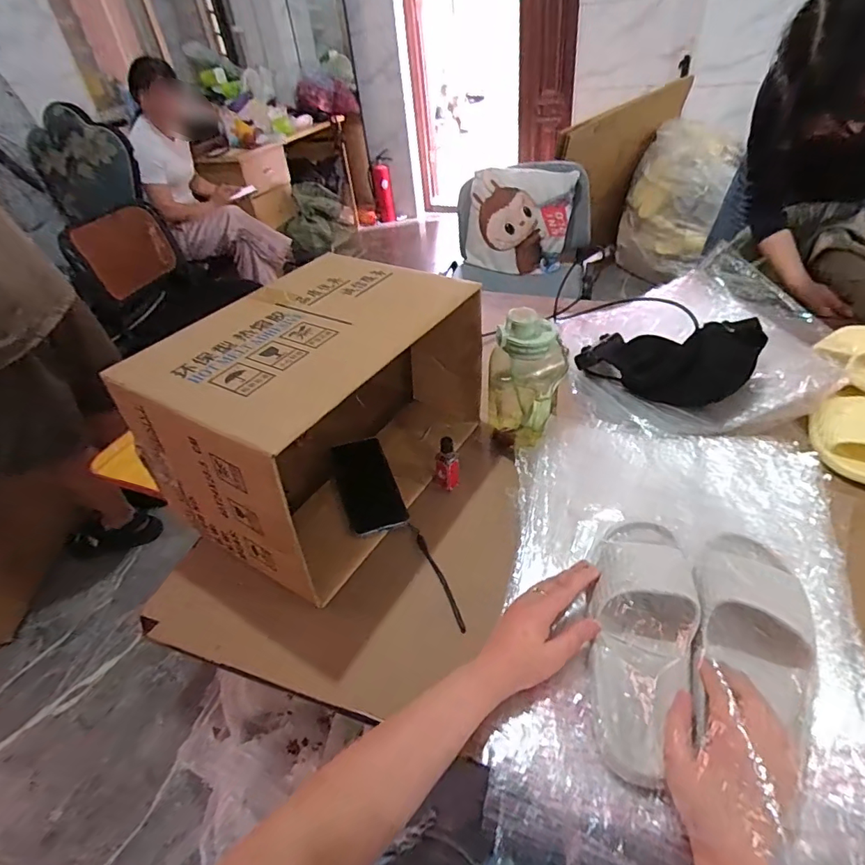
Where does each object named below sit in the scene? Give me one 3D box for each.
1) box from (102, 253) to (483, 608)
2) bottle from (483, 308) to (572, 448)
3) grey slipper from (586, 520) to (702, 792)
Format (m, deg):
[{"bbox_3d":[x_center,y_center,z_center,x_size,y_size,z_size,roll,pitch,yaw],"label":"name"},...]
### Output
[{"bbox_3d":[-0.138,-0.018,0.701,0.258,0.312,0.409,18,47,27],"label":"box"},{"bbox_3d":[0.132,-0.075,0.722,0.100,0.207,0.089,23,49,31],"label":"bottle"},{"bbox_3d":[0.206,0.189,0.487,0.091,0.061,0.257,9,53,18],"label":"grey slipper"}]

